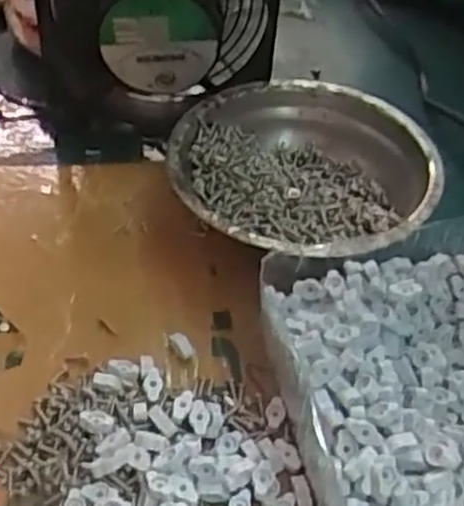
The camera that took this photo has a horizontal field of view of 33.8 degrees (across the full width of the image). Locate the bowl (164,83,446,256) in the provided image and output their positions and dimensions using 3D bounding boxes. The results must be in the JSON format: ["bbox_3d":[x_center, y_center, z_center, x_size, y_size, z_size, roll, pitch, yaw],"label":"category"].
[{"bbox_3d":[0.034,-0.033,0.373,0.122,0.041,0.123,1,47,-1],"label":"bowl"}]

